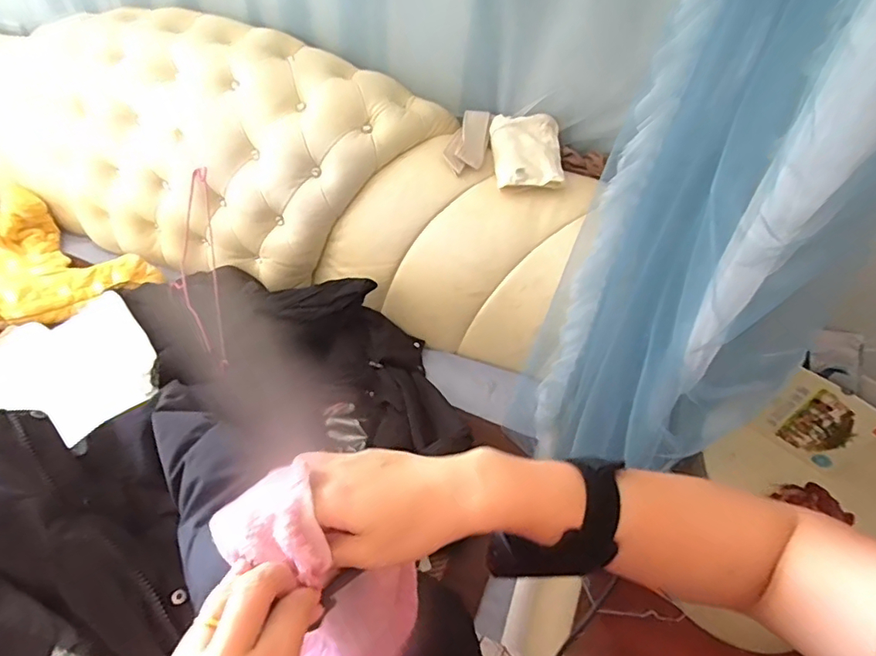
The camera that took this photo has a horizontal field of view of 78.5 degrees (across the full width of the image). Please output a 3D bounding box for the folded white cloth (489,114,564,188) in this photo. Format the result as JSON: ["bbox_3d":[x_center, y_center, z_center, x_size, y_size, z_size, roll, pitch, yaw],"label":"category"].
[{"bbox_3d":[0.177,-0.348,1.052,0.138,0.039,0.170,-3,65,-4],"label":"folded white cloth"}]

